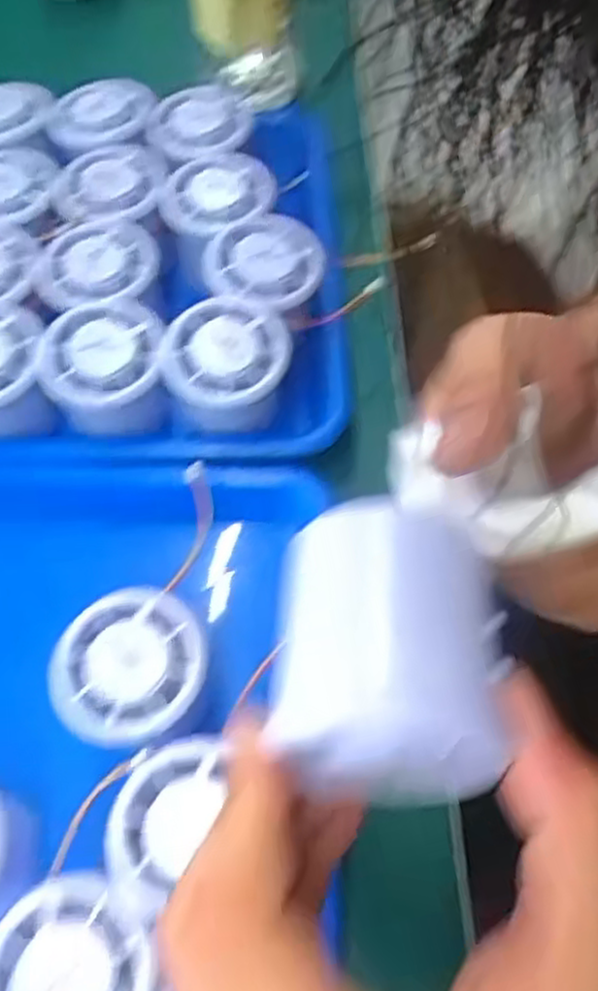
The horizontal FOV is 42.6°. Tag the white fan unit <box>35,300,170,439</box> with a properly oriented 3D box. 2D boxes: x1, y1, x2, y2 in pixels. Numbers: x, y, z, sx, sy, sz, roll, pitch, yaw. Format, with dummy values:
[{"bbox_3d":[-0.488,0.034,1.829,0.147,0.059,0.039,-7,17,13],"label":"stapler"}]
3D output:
[{"bbox_3d":[-0.092,-0.059,0.368,0.056,0.040,0.055,-8,63,-2],"label":"white fan unit"}]

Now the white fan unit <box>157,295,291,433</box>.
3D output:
[{"bbox_3d":[-0.035,-0.061,0.368,0.057,0.040,0.052,3,63,4],"label":"white fan unit"}]

